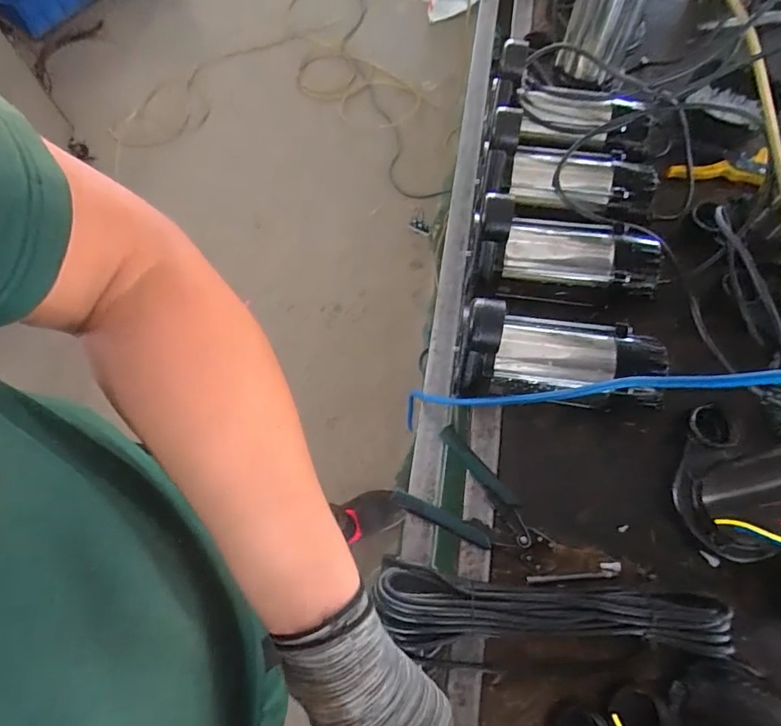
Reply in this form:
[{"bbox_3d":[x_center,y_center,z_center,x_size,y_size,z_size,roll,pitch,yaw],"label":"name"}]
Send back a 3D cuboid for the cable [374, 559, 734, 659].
[{"bbox_3d":[0.160,0.260,0.509,0.347,0.051,0.074,4,67,3],"label":"cable"}]

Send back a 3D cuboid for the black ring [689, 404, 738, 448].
[{"bbox_3d":[0.378,0.074,0.574,0.048,0.015,0.051,-25,66,0],"label":"black ring"}]

